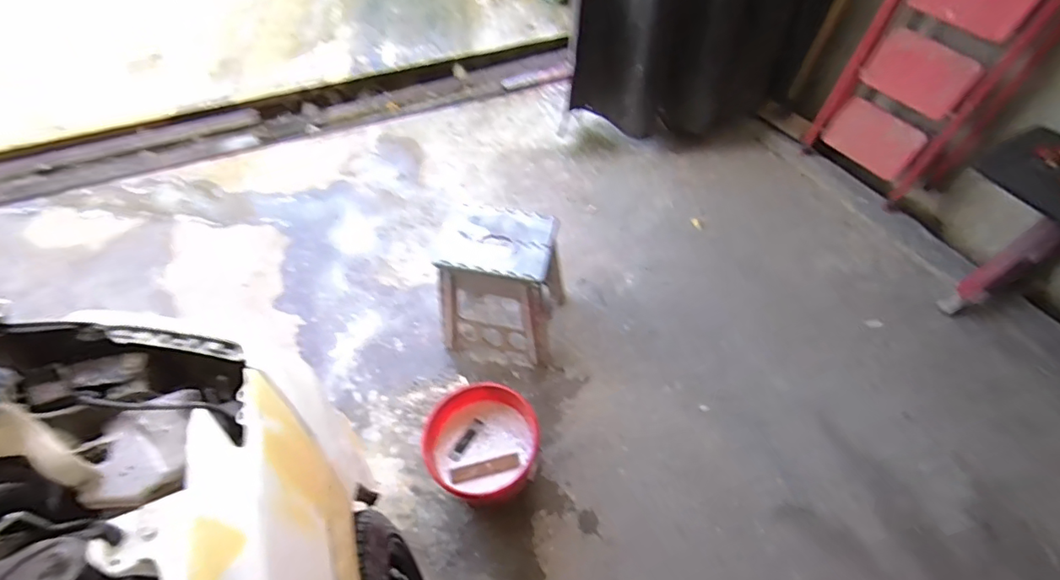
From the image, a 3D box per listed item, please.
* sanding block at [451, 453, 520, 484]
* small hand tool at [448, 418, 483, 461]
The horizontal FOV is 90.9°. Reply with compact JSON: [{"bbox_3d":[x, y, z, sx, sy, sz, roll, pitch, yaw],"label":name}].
[{"bbox_3d":[-0.102,0.412,1.206,0.159,0.014,0.032,-12,57,-7],"label":"sanding block"},{"bbox_3d":[-0.153,0.357,1.247,0.025,0.014,0.110,27,61,19],"label":"small hand tool"}]

